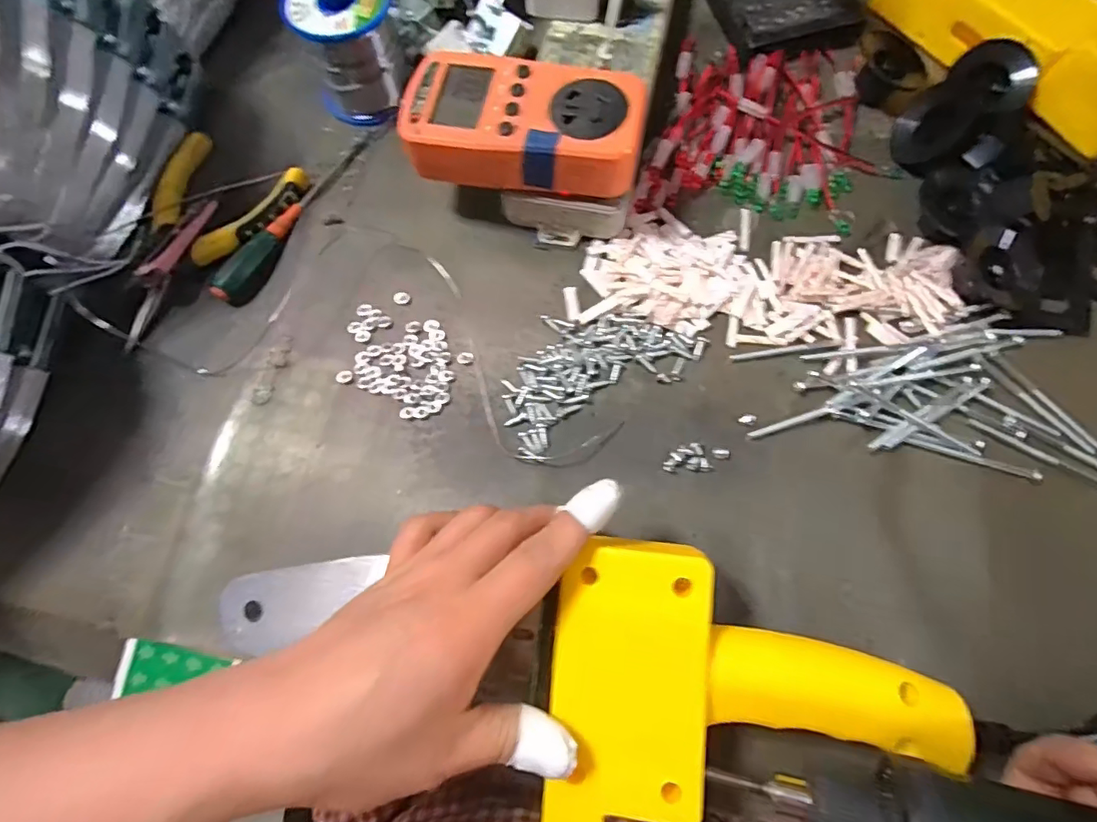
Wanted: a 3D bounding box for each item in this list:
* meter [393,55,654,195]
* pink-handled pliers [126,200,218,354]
[{"bbox_3d":[-0.013,-0.158,0.298,0.127,0.028,0.064,8,73,4],"label":"meter"},{"bbox_3d":[-0.227,-0.085,0.321,0.011,0.019,0.103,19,74,8],"label":"pink-handled pliers"}]

